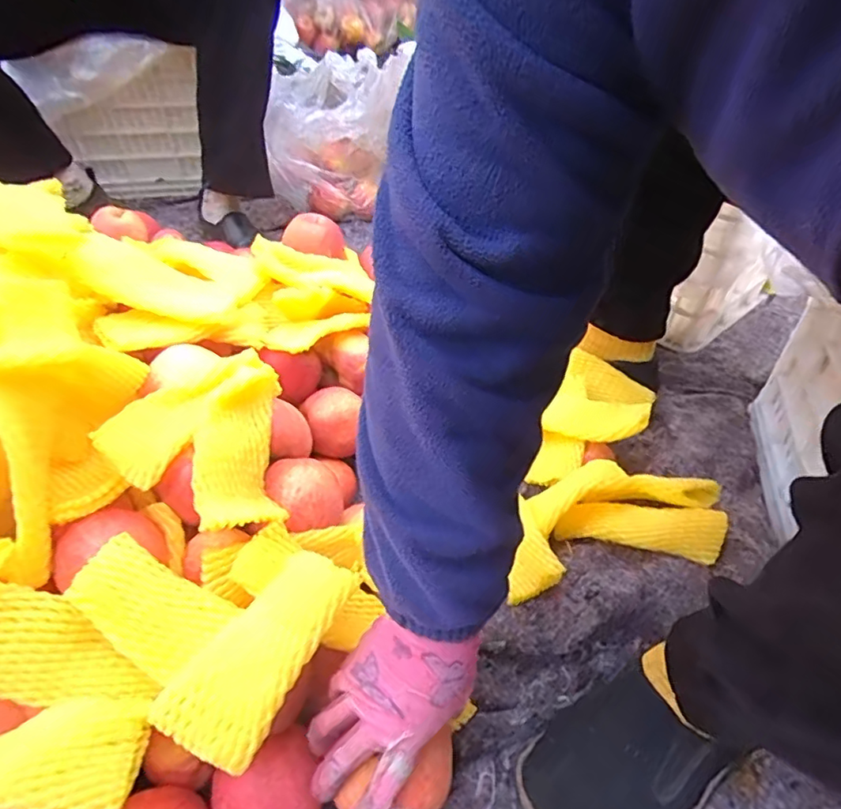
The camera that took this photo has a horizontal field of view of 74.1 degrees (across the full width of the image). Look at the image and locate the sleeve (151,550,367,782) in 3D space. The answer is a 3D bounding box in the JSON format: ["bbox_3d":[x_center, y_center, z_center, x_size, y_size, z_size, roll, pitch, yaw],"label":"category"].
[{"bbox_3d":[-0.103,0.156,0.372,0.066,0.017,0.141,23,49,19],"label":"sleeve"}]

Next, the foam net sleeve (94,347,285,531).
[{"bbox_3d":[-0.160,0.031,0.457,0.118,0.083,0.134,18,47,15],"label":"foam net sleeve"}]

